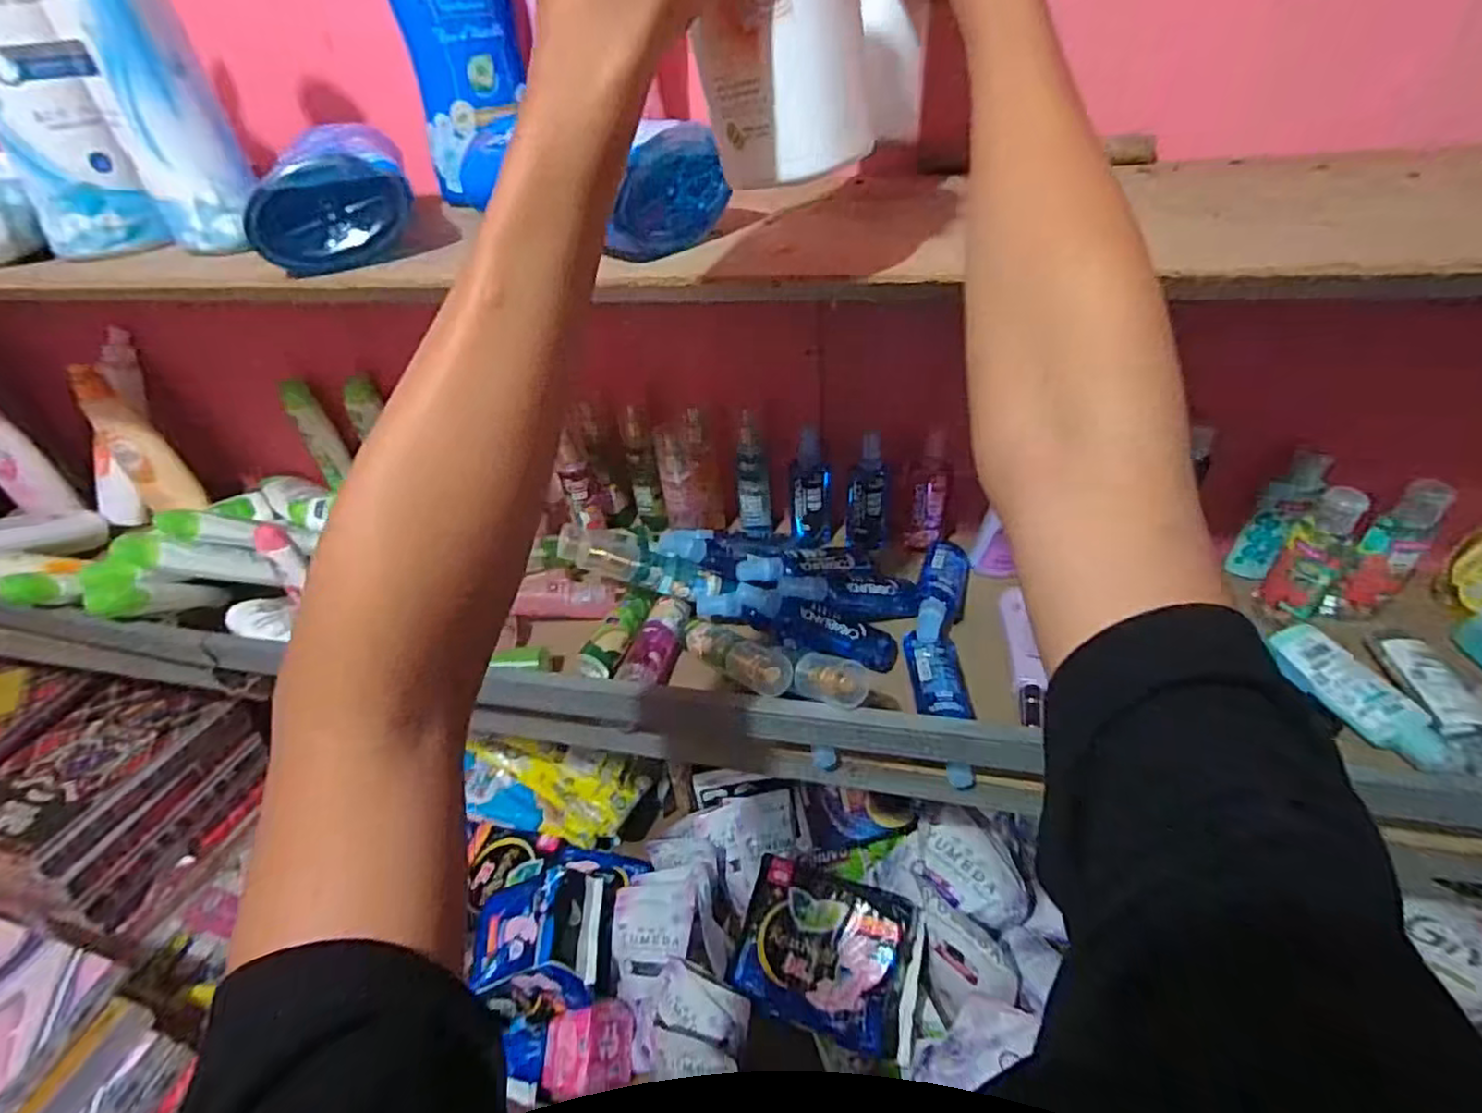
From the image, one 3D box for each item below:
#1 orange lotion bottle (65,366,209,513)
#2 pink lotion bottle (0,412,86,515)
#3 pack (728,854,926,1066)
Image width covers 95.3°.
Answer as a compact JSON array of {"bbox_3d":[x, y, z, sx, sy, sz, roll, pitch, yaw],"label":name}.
[{"bbox_3d":[-0.719,-0.134,0.806,0.049,0.184,0.055,-8,26,47],"label":"orange lotion bottle"},{"bbox_3d":[-0.932,-0.143,0.850,0.061,0.196,0.055,25,47,33],"label":"pink lotion bottle"},{"bbox_3d":[0.097,0.437,0.747,0.193,0.058,0.151,5,61,23],"label":"pack"}]

